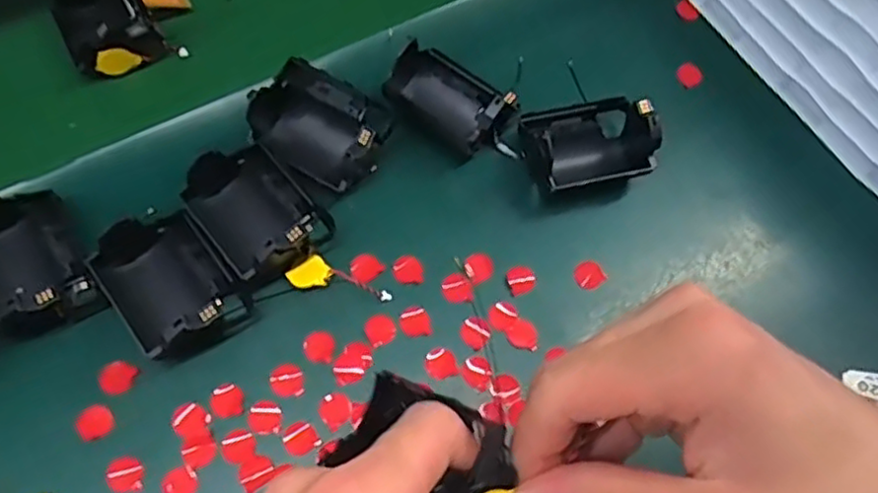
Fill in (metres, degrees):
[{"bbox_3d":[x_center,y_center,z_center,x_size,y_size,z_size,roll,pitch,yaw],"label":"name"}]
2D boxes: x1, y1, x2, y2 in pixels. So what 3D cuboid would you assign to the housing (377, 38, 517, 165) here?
[{"bbox_3d":[0.008,-0.093,0.402,0.072,0.038,0.056,34,68,12],"label":"housing"}]

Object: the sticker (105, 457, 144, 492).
[{"bbox_3d":[-0.148,0.107,0.319,0.016,0.004,0.016,1,65,-3],"label":"sticker"}]

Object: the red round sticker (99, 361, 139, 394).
[{"bbox_3d":[-0.161,0.065,0.337,0.017,0.004,0.016,1,65,-3],"label":"red round sticker"}]

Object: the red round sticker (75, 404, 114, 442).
[{"bbox_3d":[-0.167,0.085,0.328,0.016,0.004,0.016,5,61,-10],"label":"red round sticker"}]

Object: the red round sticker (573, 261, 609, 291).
[{"bbox_3d":[0.084,0.016,0.381,0.017,0.004,0.016,1,66,-1],"label":"red round sticker"}]

